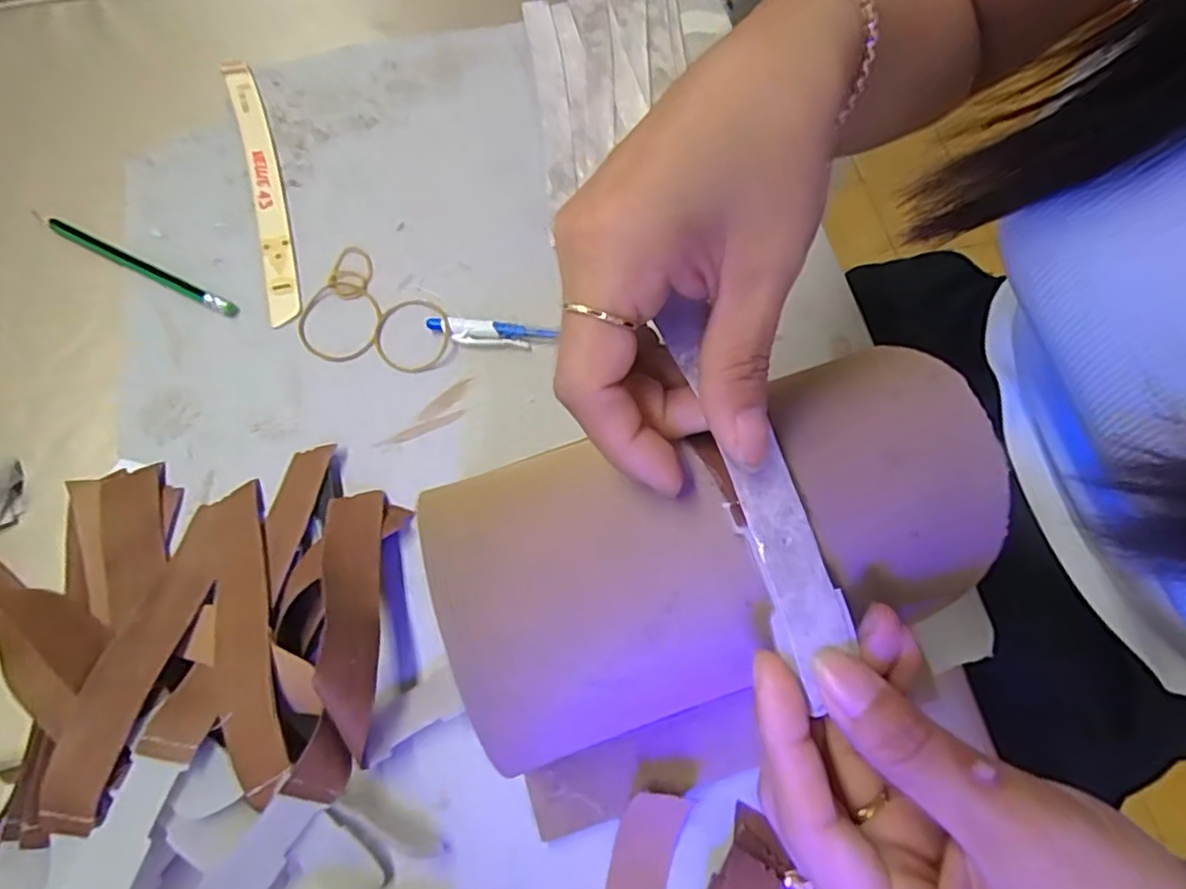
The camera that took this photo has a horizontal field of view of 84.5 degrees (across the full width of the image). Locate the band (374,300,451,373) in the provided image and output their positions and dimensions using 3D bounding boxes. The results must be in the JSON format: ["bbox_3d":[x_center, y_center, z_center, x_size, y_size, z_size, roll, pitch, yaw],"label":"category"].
[{"bbox_3d":[-0.100,-0.062,0.357,0.042,0.008,0.045,0,69,-1],"label":"band"}]

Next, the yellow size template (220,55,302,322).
[{"bbox_3d":[-0.202,-0.161,0.397,0.020,0.004,0.205,-17,70,-7],"label":"yellow size template"}]

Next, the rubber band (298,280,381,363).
[{"bbox_3d":[-0.140,-0.068,0.361,0.045,0.004,0.047,0,69,-1],"label":"rubber band"}]

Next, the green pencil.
[{"bbox_3d":[-0.262,-0.103,0.372,0.138,0.005,0.008,25,71,9],"label":"green pencil"}]

